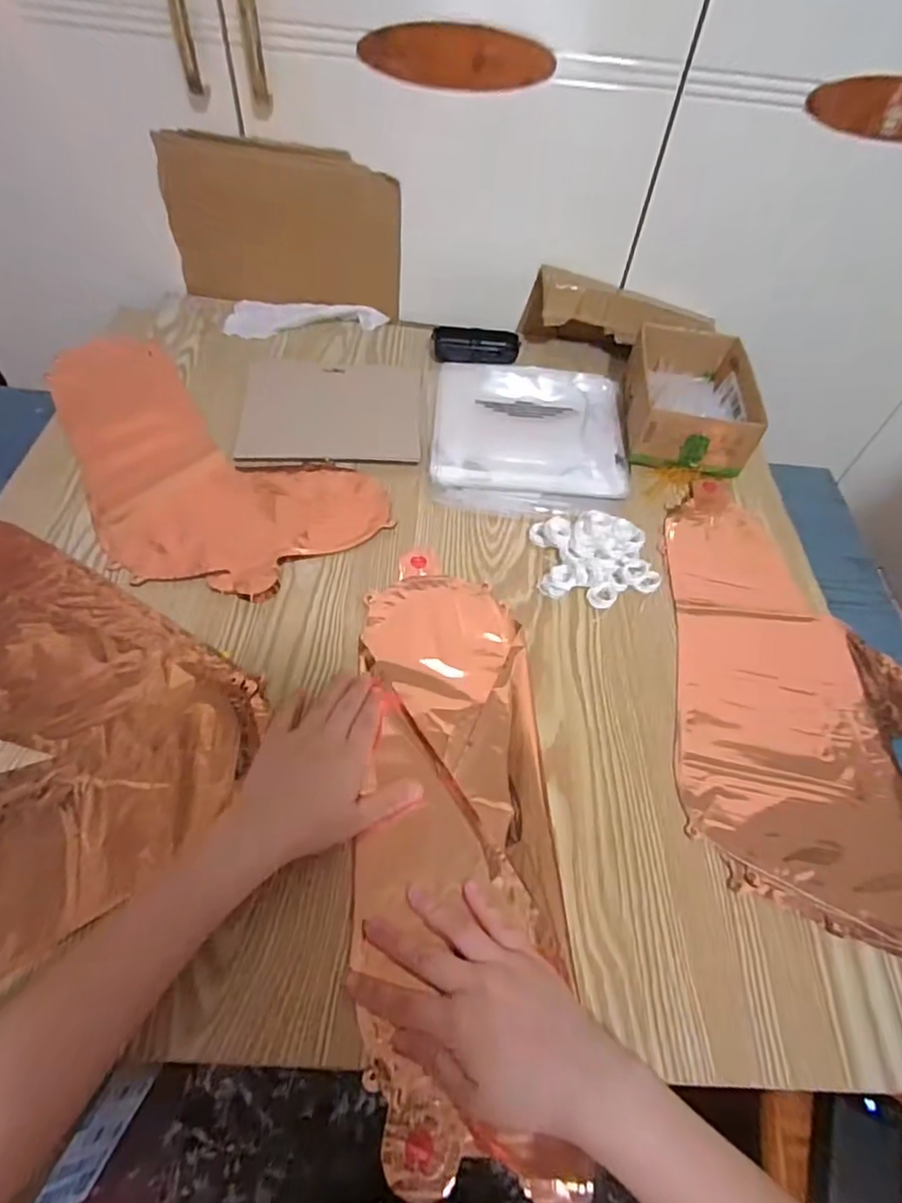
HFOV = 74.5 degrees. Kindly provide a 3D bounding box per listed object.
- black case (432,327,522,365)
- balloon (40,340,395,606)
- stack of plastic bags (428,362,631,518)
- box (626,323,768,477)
[{"bbox_3d":[0.032,-0.327,0.755,0.108,0.023,0.042,4,54,-2],"label":"black case"},{"bbox_3d":[-0.288,-0.147,0.604,0.429,0.010,0.215,34,58,19],"label":"balloon"},{"bbox_3d":[0.089,-0.194,0.666,0.213,0.017,0.241,5,54,-1],"label":"stack of plastic bags"},{"bbox_3d":[0.279,-0.242,0.700,0.128,0.070,0.202,9,54,2],"label":"box"}]

